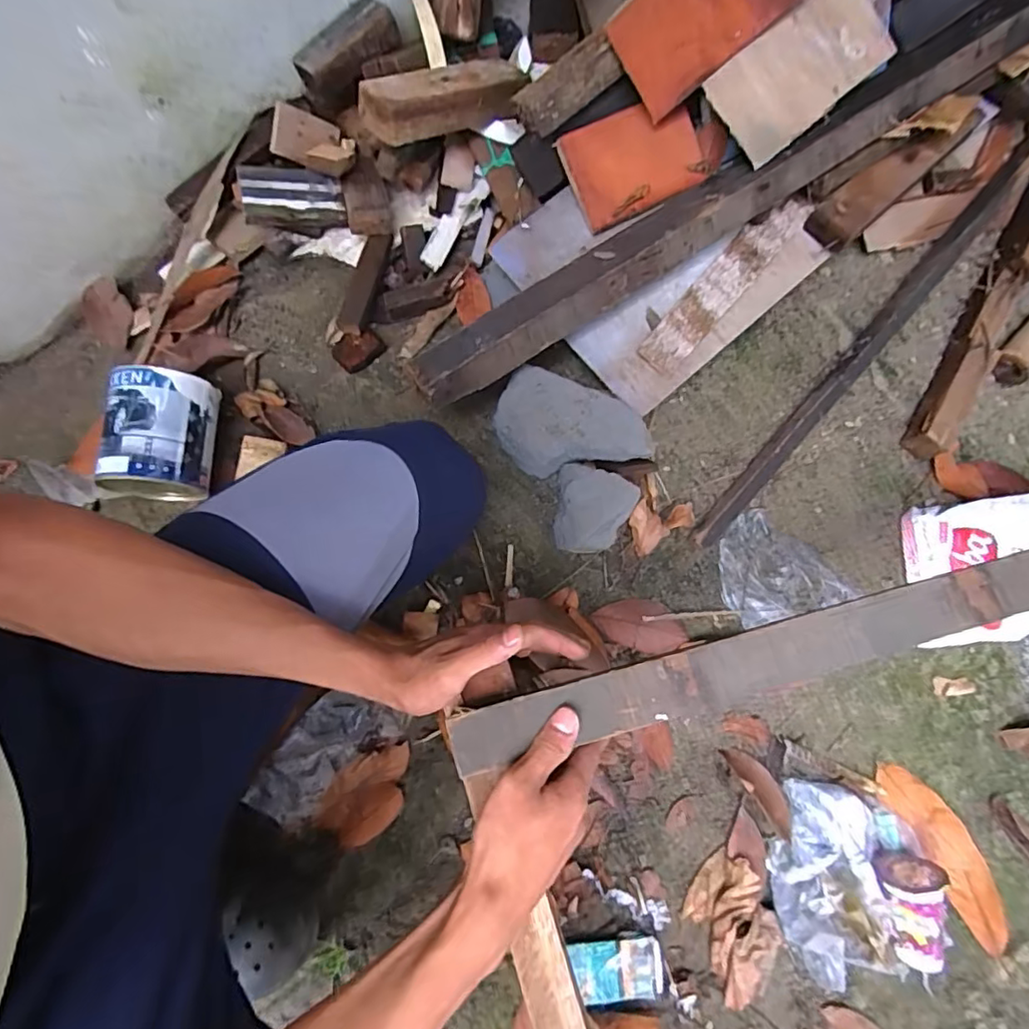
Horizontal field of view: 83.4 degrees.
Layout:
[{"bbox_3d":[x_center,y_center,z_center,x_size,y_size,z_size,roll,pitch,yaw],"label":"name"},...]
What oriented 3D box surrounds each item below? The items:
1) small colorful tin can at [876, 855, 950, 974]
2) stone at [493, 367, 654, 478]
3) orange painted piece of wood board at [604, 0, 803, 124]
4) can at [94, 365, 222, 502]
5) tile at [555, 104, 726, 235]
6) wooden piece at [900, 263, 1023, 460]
[{"bbox_3d":[0.431,0.434,0.629,0.070,0.066,0.106,8,78,0],"label":"small colorful tin can"},{"bbox_3d":[0.068,-0.096,0.713,0.186,0.078,0.108,21,78,0],"label":"stone"},{"bbox_3d":[0.207,-0.542,0.618,0.191,0.114,0.014,-35,39,16],"label":"orange painted piece of wood board"},{"bbox_3d":[-0.391,-0.088,0.655,0.094,0.100,0.131,3,79,-3],"label":"can"},{"bbox_3d":[0.159,-0.438,0.707,0.187,0.013,0.111,-26,107,-3],"label":"tile"},{"bbox_3d":[0.605,-0.205,0.775,0.048,0.059,0.294,30,78,4],"label":"wooden piece"}]

